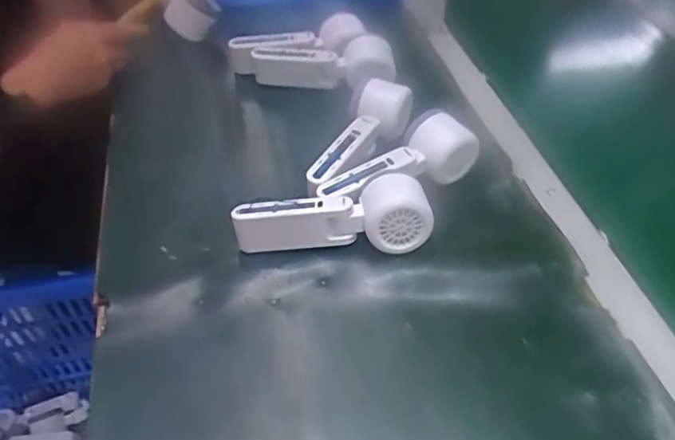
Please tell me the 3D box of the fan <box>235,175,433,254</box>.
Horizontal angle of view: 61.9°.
[{"bbox_3d":[-0.006,0.000,0.478,0.165,0.046,0.057,-4,50,-3],"label":"fan"}]

